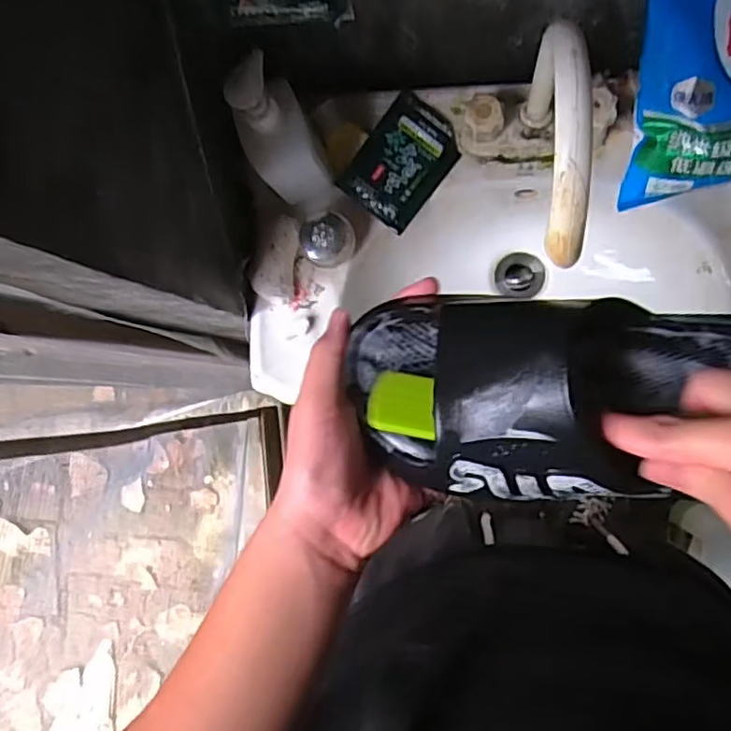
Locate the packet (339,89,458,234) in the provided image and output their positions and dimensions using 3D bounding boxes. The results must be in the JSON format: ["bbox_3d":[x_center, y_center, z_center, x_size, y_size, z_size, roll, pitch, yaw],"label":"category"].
[{"bbox_3d":[0.041,-0.214,0.675,0.084,0.019,0.123,37,93,9],"label":"packet"}]

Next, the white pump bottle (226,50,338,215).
[{"bbox_3d":[-0.080,-0.211,0.597,0.066,0.175,0.084,-29,83,6],"label":"white pump bottle"}]

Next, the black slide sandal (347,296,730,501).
[{"bbox_3d":[0.123,0.007,0.346,0.261,0.074,0.111,-8,86,5],"label":"black slide sandal"}]

